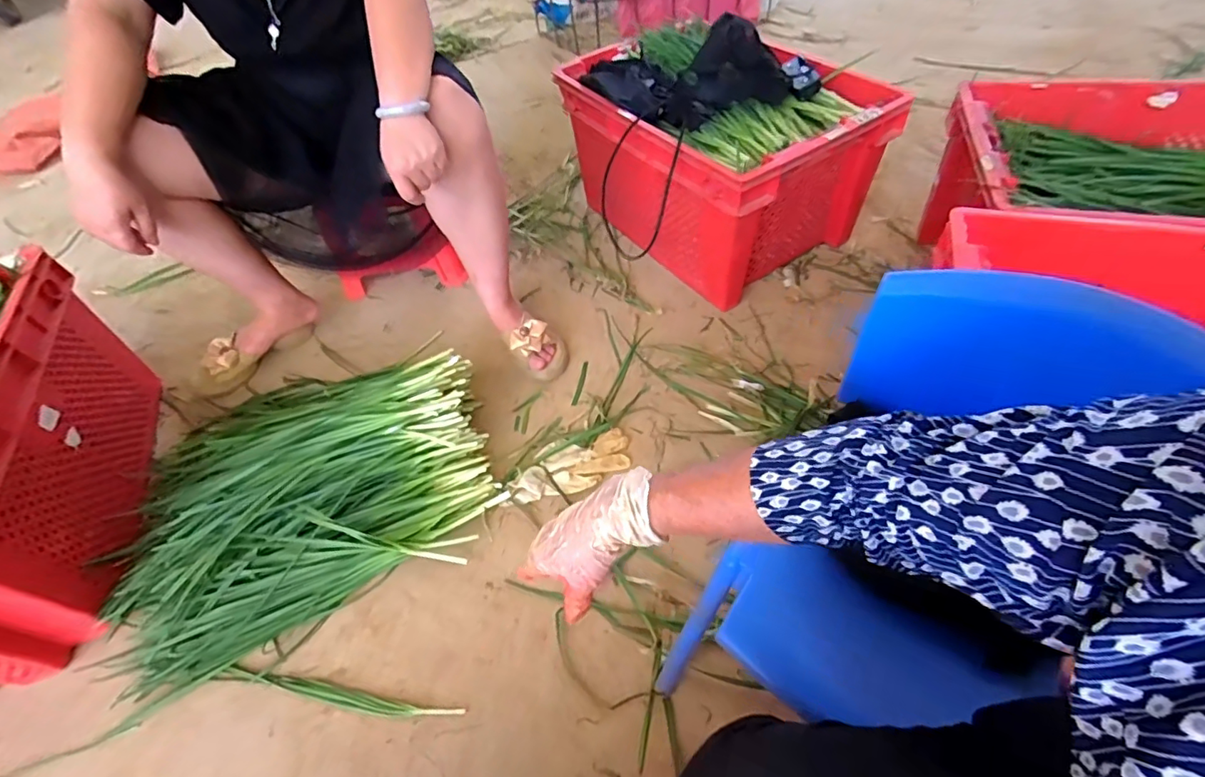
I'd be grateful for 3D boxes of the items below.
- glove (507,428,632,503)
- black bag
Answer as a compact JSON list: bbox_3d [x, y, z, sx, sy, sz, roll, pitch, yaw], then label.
[{"bbox_3d":[-0.054,0.128,0.895,0.200,0.023,0.103,-11,50,-3],"label":"glove"},{"bbox_3d":[0.142,-0.617,1.024,0.417,0.135,0.182,18,57,19],"label":"black bag"}]

